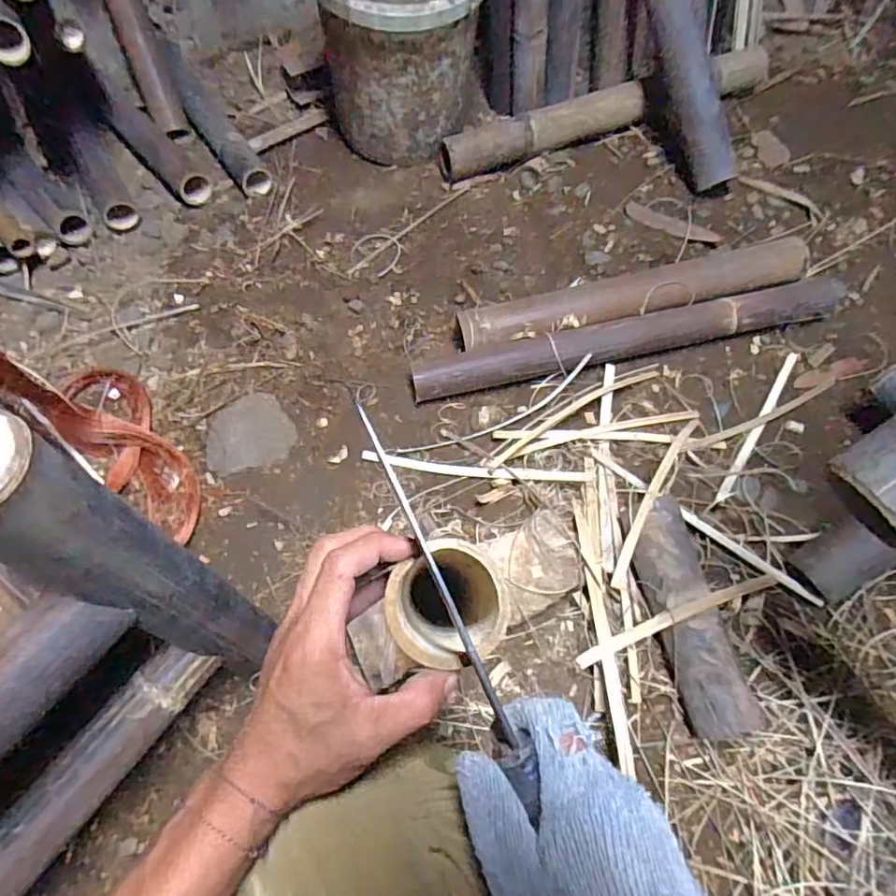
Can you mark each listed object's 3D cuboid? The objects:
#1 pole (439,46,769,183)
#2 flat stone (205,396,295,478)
[{"bbox_3d":[0.314,-0.677,1.177,0.713,0.089,0.077,-18,61,-8],"label":"pole"},{"bbox_3d":[-0.304,-0.026,0.879,0.128,0.013,0.128,-20,61,-9],"label":"flat stone"}]

